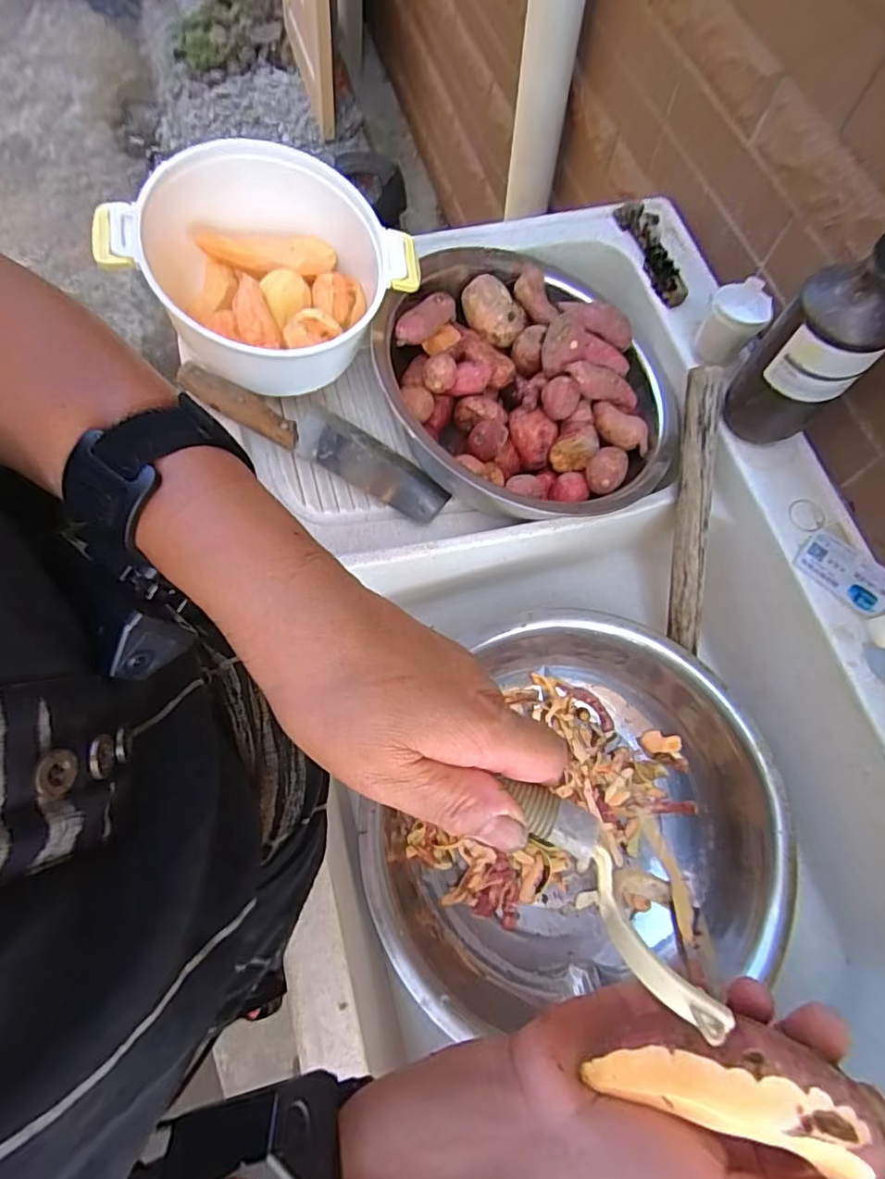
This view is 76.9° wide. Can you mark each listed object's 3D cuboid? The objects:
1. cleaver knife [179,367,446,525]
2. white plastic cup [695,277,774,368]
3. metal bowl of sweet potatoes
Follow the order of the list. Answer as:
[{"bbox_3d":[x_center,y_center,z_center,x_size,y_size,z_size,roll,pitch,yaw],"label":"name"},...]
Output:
[{"bbox_3d":[-0.124,-0.153,0.578,0.282,0.028,0.070,24,70,-19],"label":"cleaver knife"},{"bbox_3d":[0.295,-0.270,0.569,0.055,0.059,0.060,30,73,10],"label":"white plastic cup"},{"bbox_3d":[0.102,-0.230,0.605,0.314,0.111,0.322,0,71,0],"label":"metal bowl of sweet potatoes"}]

